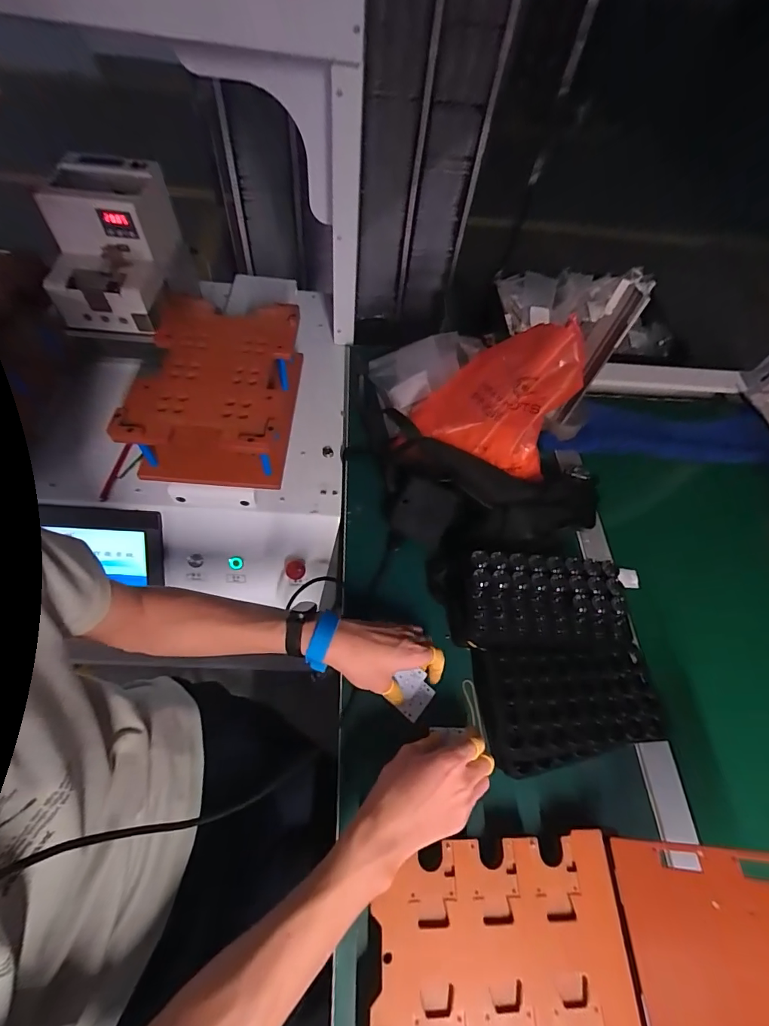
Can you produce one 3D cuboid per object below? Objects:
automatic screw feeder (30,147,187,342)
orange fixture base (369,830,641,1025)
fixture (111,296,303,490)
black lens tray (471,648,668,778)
[{"bbox_3d":[-0.399,-0.394,0.627,0.142,0.170,0.184,4,60,-4],"label":"automatic screw feeder"},{"bbox_3d":[0.106,0.400,0.393,0.231,0.031,0.162,2,60,-5],"label":"orange fixture base"},{"bbox_3d":[-0.236,-0.181,0.624,0.193,0.098,0.270,3,60,-5],"label":"fixture"},{"bbox_3d":[0.215,0.218,0.499,0.209,0.025,0.127,-5,61,-9],"label":"black lens tray"}]

